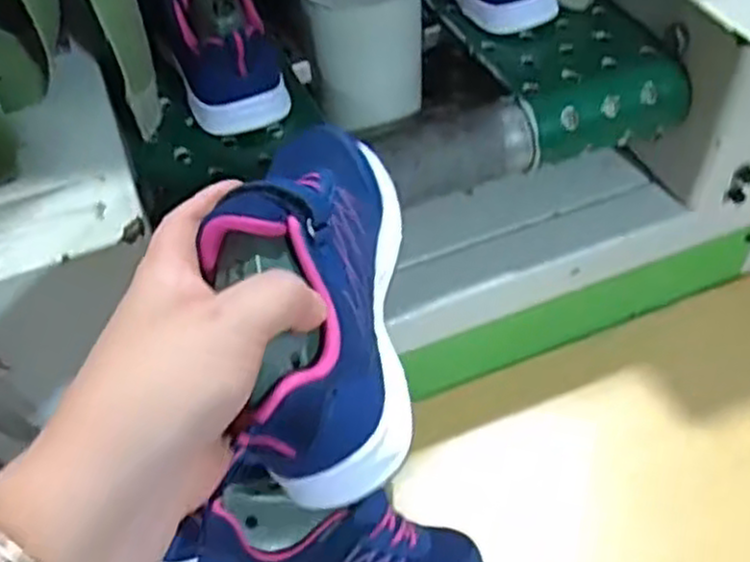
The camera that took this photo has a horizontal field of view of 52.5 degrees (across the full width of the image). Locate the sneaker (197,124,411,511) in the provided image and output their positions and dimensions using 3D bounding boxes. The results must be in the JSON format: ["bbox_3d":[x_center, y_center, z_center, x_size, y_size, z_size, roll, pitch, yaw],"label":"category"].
[{"bbox_3d":[-0.027,-0.006,0.355,0.076,0.081,0.209,-2,53,2],"label":"sneaker"}]

